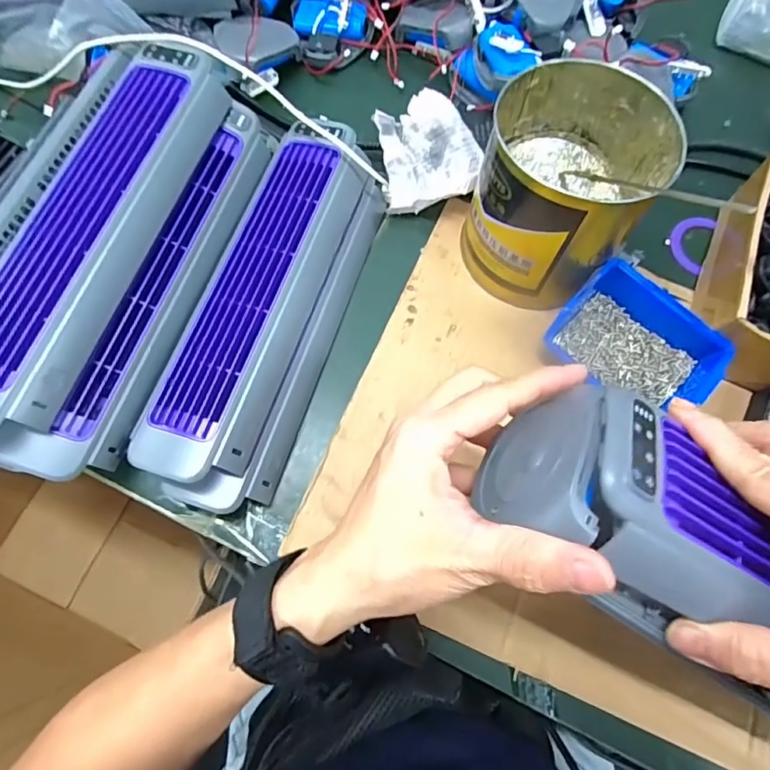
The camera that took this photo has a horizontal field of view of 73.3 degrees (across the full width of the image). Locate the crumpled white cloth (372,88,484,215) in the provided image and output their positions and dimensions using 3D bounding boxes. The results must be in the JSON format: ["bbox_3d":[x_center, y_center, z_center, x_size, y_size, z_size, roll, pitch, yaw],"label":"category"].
[{"bbox_3d":[0.034,-0.195,0.434,0.084,0.020,0.084,-6,105,26],"label":"crumpled white cloth"}]

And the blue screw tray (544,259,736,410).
[{"bbox_3d":[0.187,-0.029,0.389,0.113,0.044,0.082,39,74,10],"label":"blue screw tray"}]

